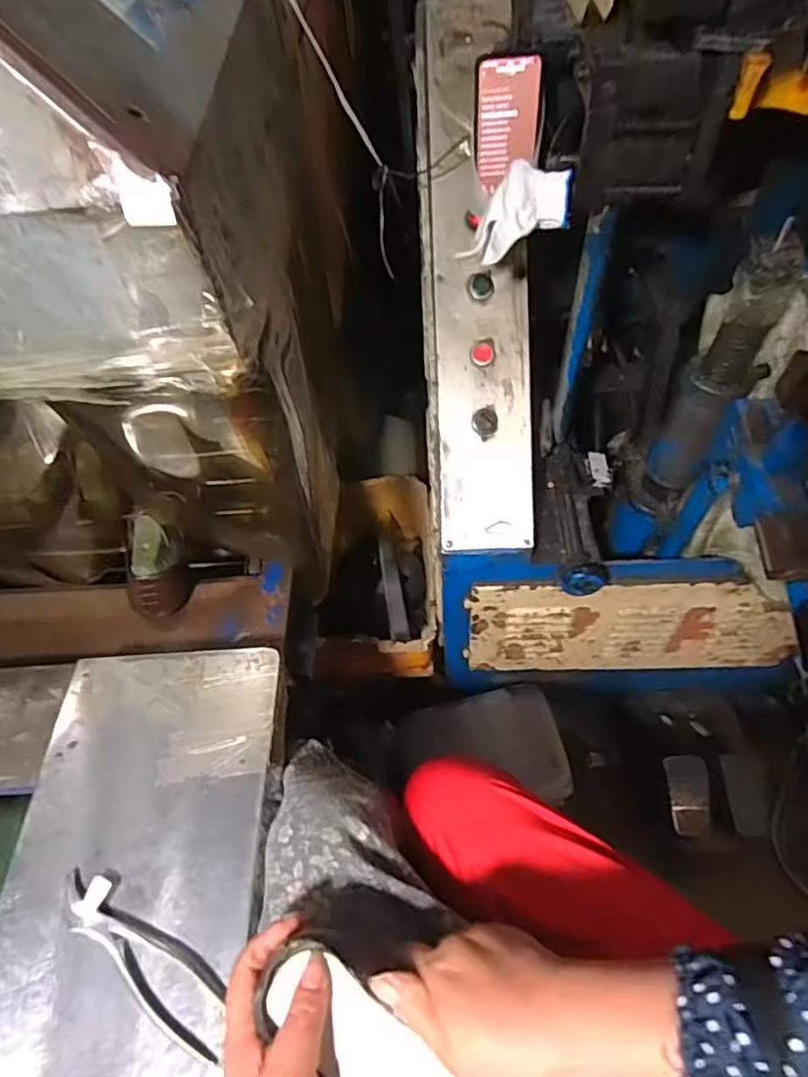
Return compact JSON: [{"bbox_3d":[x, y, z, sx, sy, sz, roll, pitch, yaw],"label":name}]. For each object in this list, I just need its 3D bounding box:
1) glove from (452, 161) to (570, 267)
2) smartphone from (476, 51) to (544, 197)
[{"bbox_3d":[0.117,-0.332,0.643,0.099,0.078,0.052,18,58,16],"label":"glove"},{"bbox_3d":[0.122,-0.482,0.725,0.075,0.132,0.013,-4,46,7],"label":"smartphone"}]

